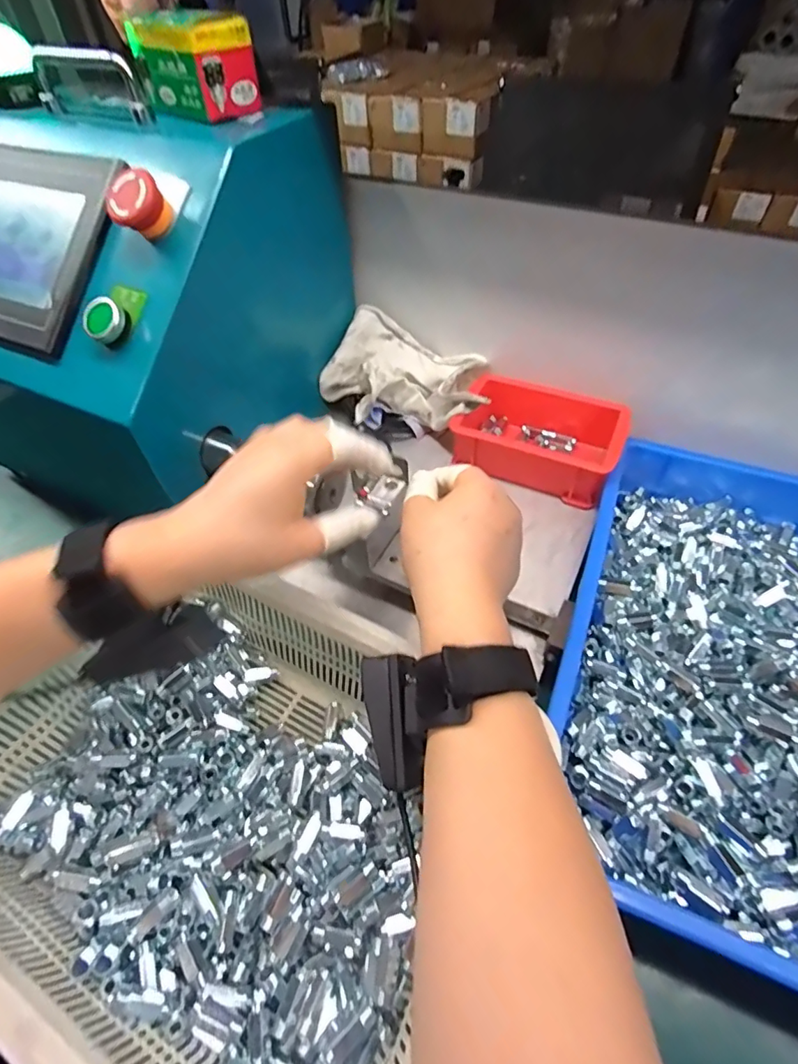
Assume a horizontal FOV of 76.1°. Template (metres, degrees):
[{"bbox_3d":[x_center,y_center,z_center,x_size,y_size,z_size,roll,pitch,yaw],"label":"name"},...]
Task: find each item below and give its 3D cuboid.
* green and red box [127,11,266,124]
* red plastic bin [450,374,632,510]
[{"bbox_3d":[-0.156,-0.349,0.379,0.083,0.055,0.057,28,57,23],"label":"green and red box"},{"bbox_3d":[0.133,-0.093,0.492,0.149,0.055,0.104,19,54,17],"label":"red plastic bin"}]

